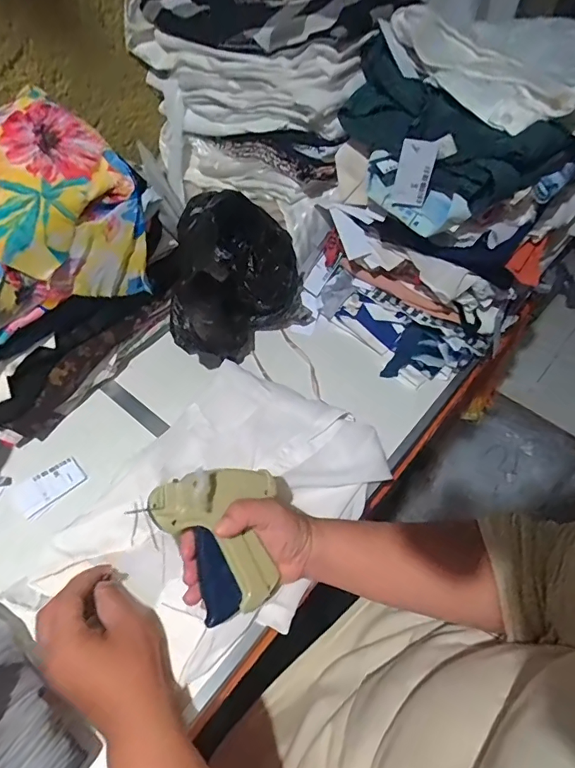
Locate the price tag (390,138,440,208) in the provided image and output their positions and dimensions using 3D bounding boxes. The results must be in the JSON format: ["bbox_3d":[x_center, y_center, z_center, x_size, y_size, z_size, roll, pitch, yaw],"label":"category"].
[{"bbox_3d":[0.136,-0.228,0.495,0.038,0.072,0.006,29,56,18],"label":"price tag"}]

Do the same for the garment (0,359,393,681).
[{"bbox_3d":[-0.065,0.125,0.478,0.236,0.027,0.344,27,55,19],"label":"garment"}]

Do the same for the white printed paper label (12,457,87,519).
[{"bbox_3d":[-0.267,0.113,0.511,0.050,0.004,0.070,38,59,25],"label":"white printed paper label"}]

